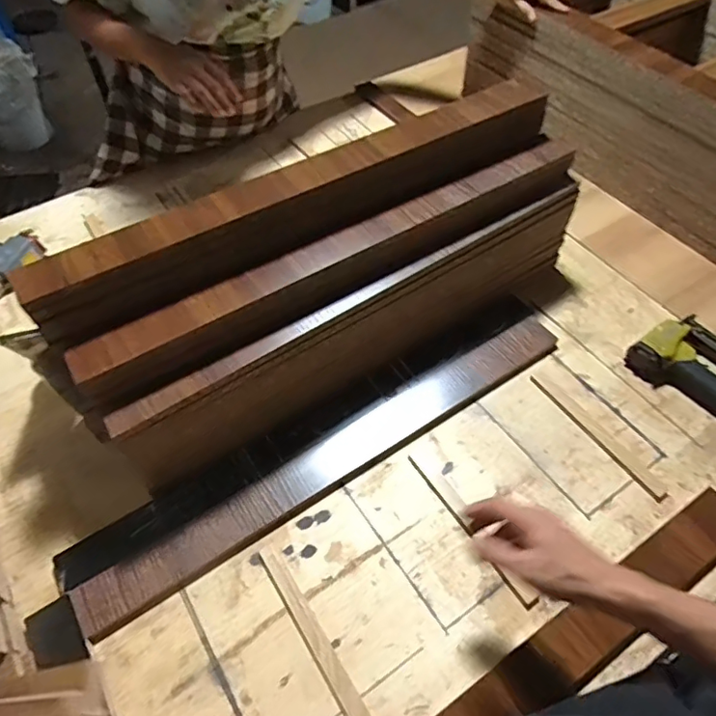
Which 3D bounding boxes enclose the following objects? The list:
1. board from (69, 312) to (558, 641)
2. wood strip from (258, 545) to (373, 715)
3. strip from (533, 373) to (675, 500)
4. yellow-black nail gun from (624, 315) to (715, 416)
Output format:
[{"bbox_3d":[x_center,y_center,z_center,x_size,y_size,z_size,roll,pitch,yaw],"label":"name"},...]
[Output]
[{"bbox_3d":[-0.013,0.126,0.755,0.743,0.027,0.076,-29,58,-17],"label":"board"},{"bbox_3d":[-0.051,0.320,0.626,0.027,0.007,0.233,-29,58,-17],"label":"wood strip"},{"bbox_3d":[0.338,0.103,0.772,0.028,0.010,0.233,-29,58,-17],"label":"strip"},{"bbox_3d":[0.542,0.024,0.800,0.236,0.051,0.134,37,64,25],"label":"yellow-black nail gun"}]

